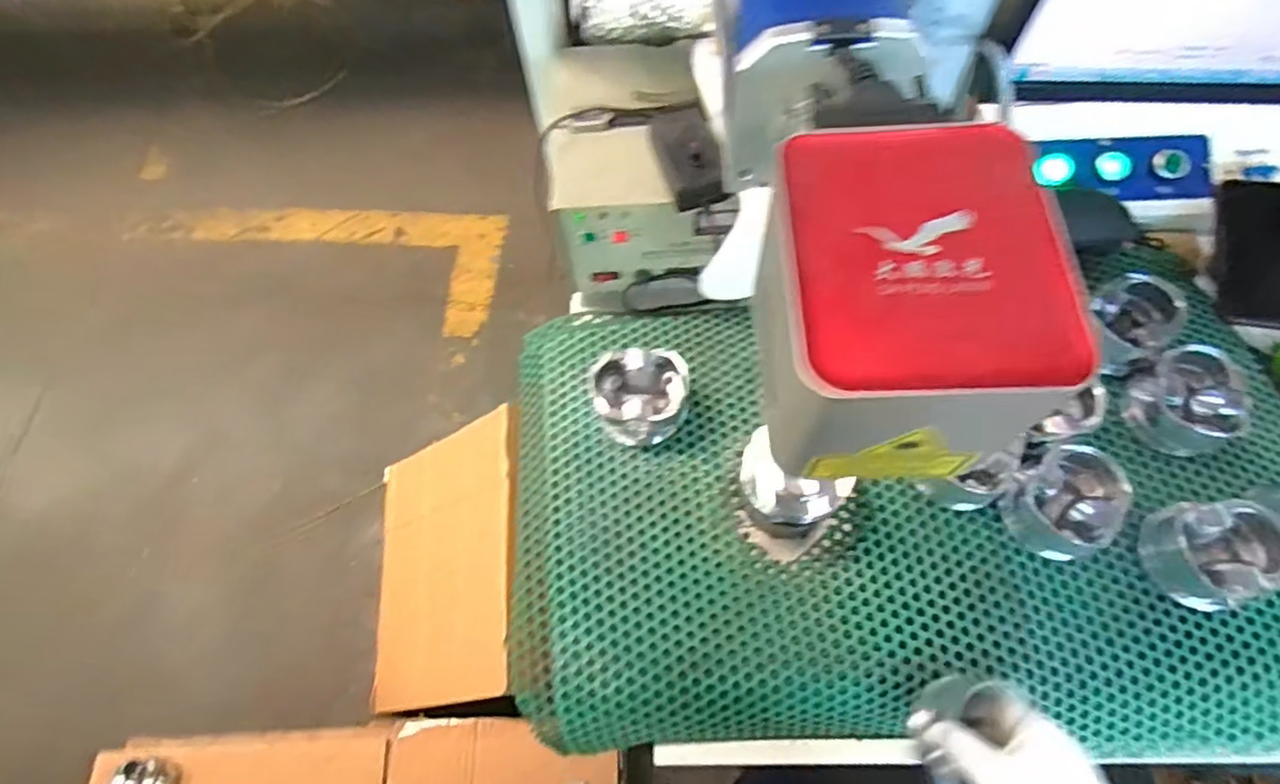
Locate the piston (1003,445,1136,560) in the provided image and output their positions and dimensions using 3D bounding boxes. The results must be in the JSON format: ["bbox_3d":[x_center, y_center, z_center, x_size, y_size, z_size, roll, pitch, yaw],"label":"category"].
[{"bbox_3d":[0.361,0.094,0.557,0.085,0.062,0.077,-34,68,-13],"label":"piston"}]

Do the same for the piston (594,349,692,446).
[{"bbox_3d":[0.002,0.007,0.612,0.085,0.066,0.073,-2,65,2],"label":"piston"}]

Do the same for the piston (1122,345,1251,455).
[{"bbox_3d":[0.482,0.011,0.584,0.078,0.053,0.080,-1,65,2],"label":"piston"}]

